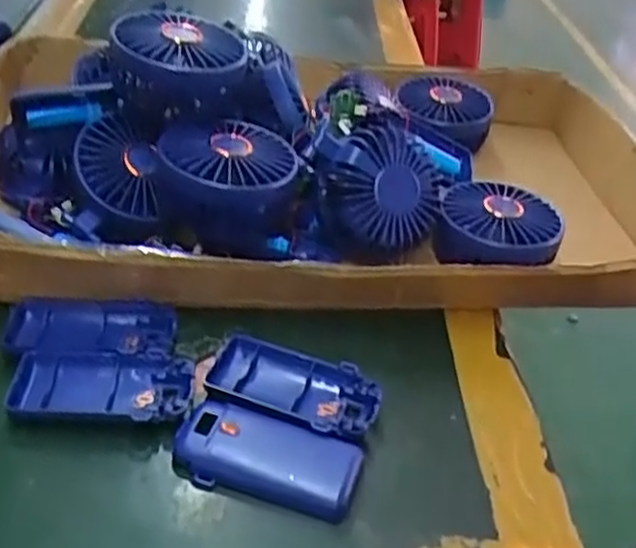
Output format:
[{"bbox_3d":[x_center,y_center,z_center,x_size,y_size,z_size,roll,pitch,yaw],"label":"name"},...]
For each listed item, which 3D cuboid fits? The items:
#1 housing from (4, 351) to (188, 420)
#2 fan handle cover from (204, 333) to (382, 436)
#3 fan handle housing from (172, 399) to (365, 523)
[{"bbox_3d":[-0.117,0.061,0.417,0.094,0.014,0.048,4,36,-3],"label":"housing"},{"bbox_3d":[-0.014,0.064,0.437,0.098,0.015,0.052,16,37,12],"label":"fan handle cover"},{"bbox_3d":[-0.026,0.094,0.393,0.092,0.012,0.047,13,37,8],"label":"fan handle housing"}]

